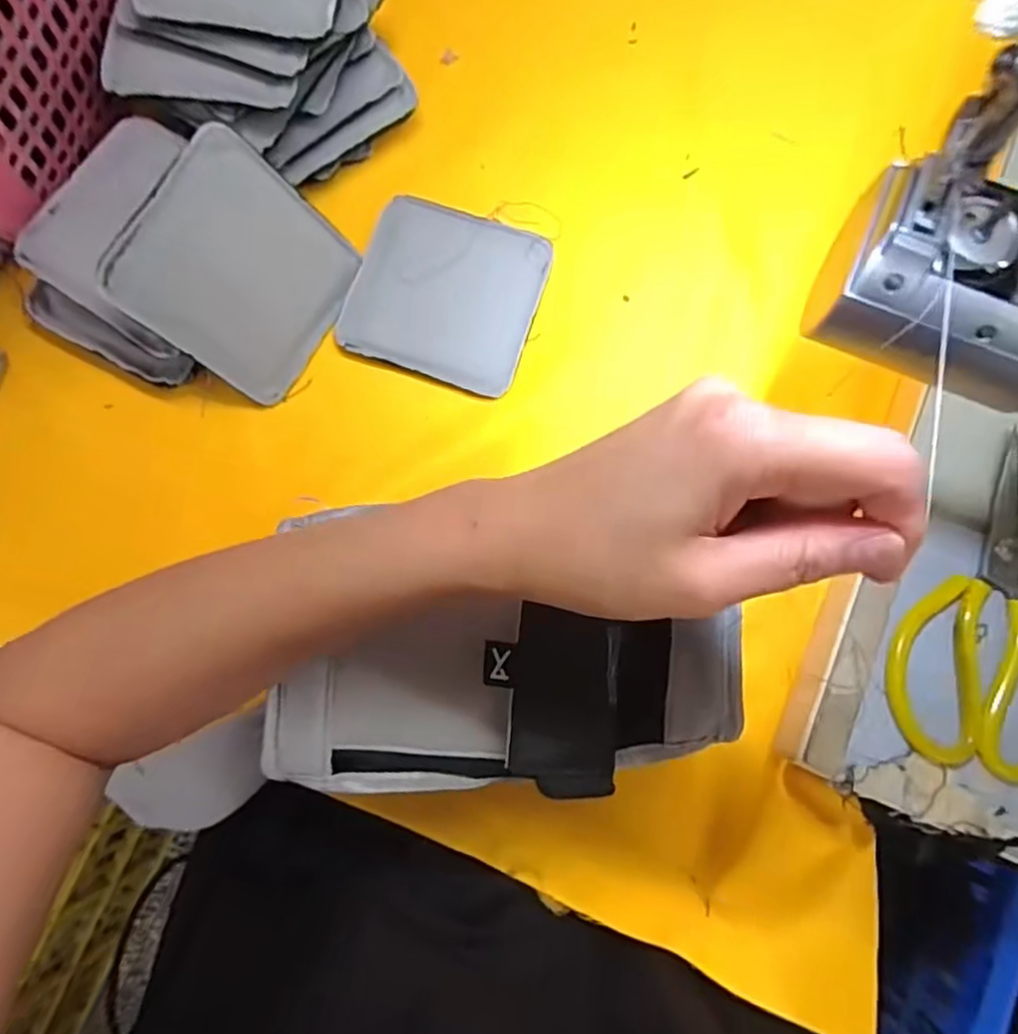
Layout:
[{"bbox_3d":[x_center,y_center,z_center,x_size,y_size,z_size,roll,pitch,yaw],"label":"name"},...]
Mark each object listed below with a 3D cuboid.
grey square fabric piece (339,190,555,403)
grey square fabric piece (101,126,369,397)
[{"bbox_3d":[-0.044,-0.162,0.461,0.128,0.009,0.125,17,80,3],"label":"grey square fabric piece"},{"bbox_3d":[-0.171,-0.158,0.417,0.005,0.122,0.126,27,84,47],"label":"grey square fabric piece"}]

